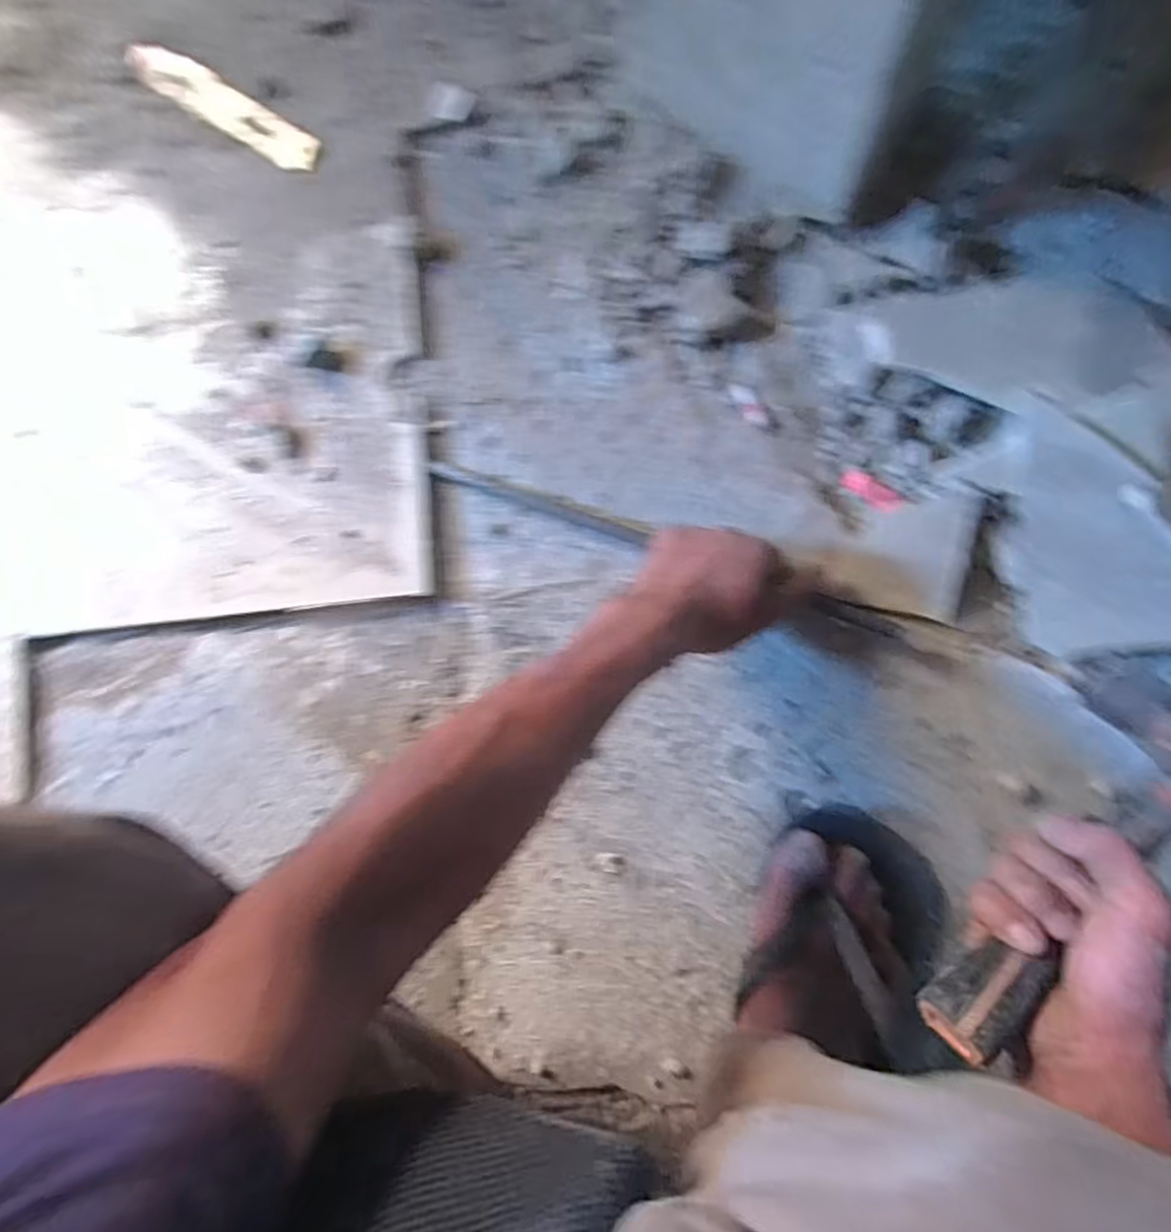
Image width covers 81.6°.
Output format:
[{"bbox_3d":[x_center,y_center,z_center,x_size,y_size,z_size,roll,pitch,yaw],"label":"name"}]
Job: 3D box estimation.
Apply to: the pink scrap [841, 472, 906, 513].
[{"bbox_3d":[0.215,-0.094,0.507,0.048,0.007,0.019,38,95,9],"label":"pink scrap"}]

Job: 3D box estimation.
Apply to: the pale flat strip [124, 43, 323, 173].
[{"bbox_3d":[-0.318,-0.446,0.591,0.208,0.005,0.039,35,94,9],"label":"pale flat strip"}]

